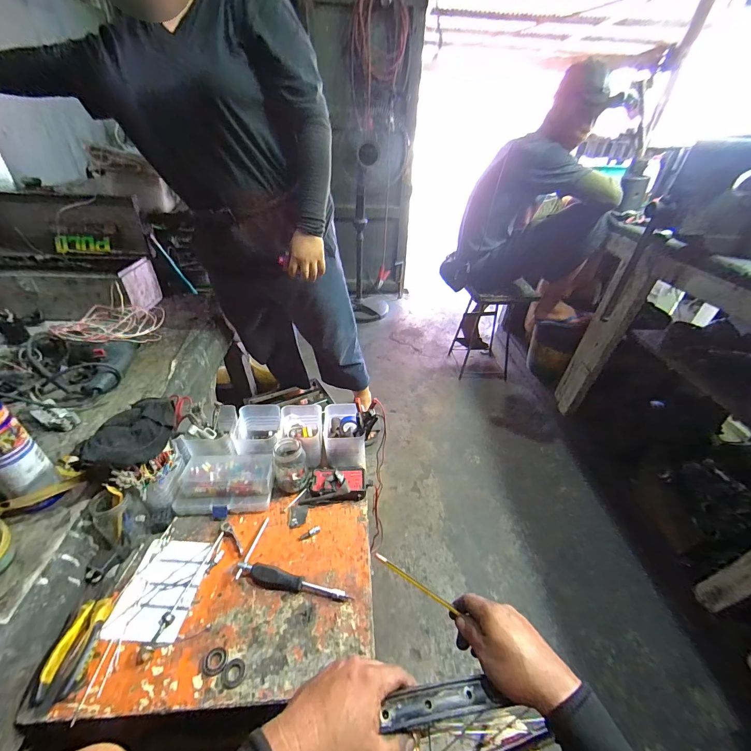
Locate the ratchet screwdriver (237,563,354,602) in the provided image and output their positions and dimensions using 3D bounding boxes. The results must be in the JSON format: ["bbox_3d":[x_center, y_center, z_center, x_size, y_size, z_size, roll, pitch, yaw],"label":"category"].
[{"bbox_3d":[-0.129,0.327,0.528,0.178,0.022,0.022,11,37,9],"label":"ratchet screwdriver"}]

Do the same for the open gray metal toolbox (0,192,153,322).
[{"bbox_3d":[-0.963,-0.357,1.022,0.473,0.295,0.314,-6,38,-13],"label":"open gray metal toolbox"}]

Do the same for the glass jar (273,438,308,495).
[{"bbox_3d":[-0.166,0.171,0.655,0.060,0.105,0.073,-9,39,-16],"label":"glass jar"}]

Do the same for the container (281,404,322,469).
[{"bbox_3d":[-0.159,0.129,0.728,0.087,0.078,0.118,0,37,-6],"label":"container"}]

